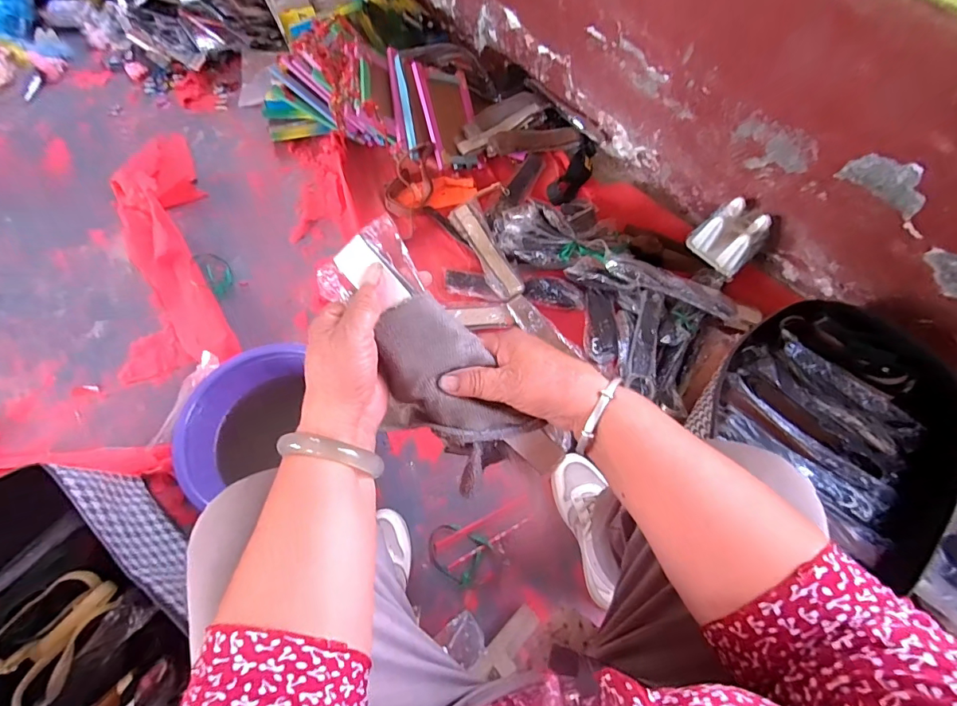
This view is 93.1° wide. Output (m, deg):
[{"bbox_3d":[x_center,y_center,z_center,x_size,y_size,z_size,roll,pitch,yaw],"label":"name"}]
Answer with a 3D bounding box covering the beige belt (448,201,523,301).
[{"bbox_3d":[0.020,-0.224,0.974,0.069,0.033,0.266,-21,70,-11],"label":"beige belt"}]

